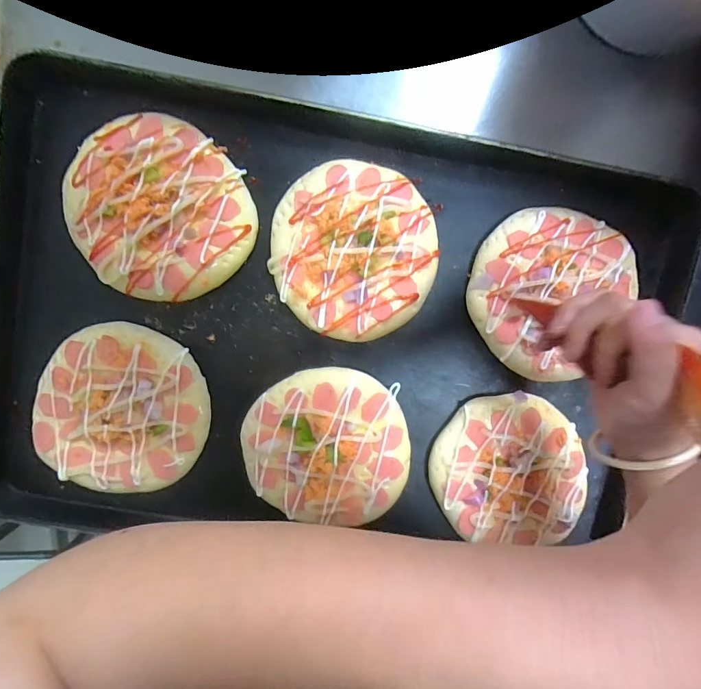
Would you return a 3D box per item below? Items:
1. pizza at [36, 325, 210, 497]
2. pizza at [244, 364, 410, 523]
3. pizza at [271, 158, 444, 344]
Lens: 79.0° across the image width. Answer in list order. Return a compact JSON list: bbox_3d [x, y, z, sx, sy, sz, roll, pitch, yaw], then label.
[{"bbox_3d":[-0.205,0.059,0.384,0.143,0.032,0.145,0,96,-2],"label":"pizza"},{"bbox_3d":[-0.021,0.093,0.392,0.150,0.035,0.137,5,96,-2],"label":"pizza"},{"bbox_3d":[0.003,-0.080,0.374,0.141,0.037,0.146,8,96,-3],"label":"pizza"}]

